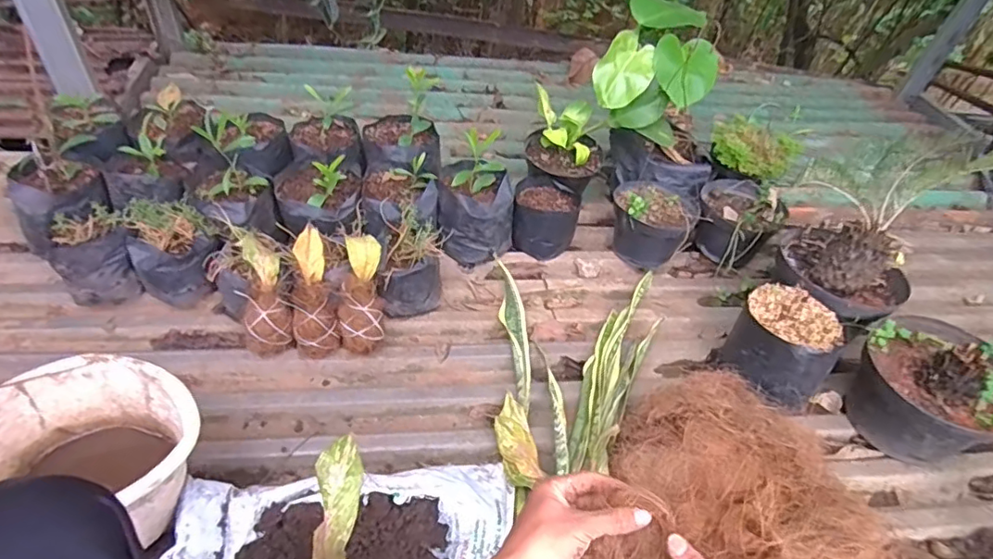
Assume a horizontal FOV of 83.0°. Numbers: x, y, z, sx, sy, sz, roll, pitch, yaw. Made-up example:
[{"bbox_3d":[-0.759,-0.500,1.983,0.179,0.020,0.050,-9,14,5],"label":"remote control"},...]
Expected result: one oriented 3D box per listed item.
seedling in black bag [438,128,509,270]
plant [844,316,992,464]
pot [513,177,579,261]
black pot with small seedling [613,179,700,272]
[{"bbox_3d":[-0.040,-0.157,1.104,0.147,0.213,0.146,3,44,-5],"label":"seedling in black bag"},{"bbox_3d":[0.683,0.179,0.895,0.197,0.185,0.211,-18,50,-24],"label":"plant"},{"bbox_3d":[0.100,-0.128,1.174,0.124,0.112,0.130,6,47,-6],"label":"pot"},{"bbox_3d":[0.321,-0.127,1.171,0.164,0.145,0.170,6,47,-6],"label":"black pot with small seedling"}]

